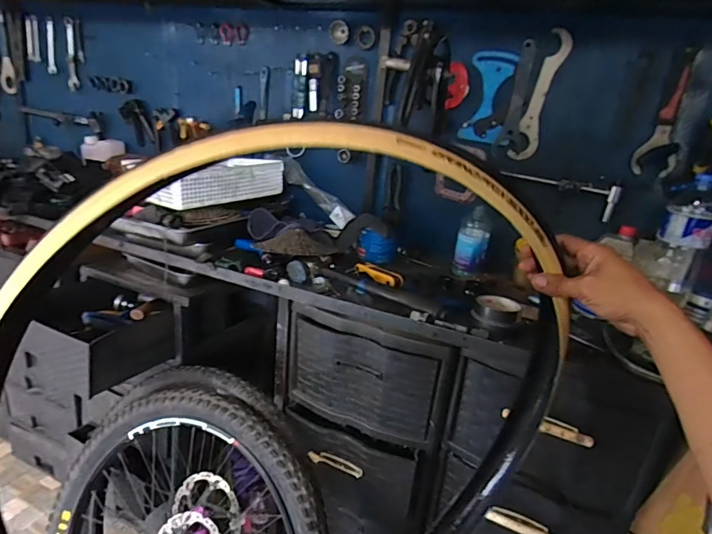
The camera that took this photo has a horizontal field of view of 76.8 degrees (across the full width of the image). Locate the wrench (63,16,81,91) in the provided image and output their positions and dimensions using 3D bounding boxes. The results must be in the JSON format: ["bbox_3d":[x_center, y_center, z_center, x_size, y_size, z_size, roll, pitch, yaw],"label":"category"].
[{"bbox_3d":[-0.945,-0.702,1.486,0.056,0.219,0.009,13,22,22],"label":"wrench"}]

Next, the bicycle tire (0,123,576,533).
[{"bbox_3d":[-0.033,0.195,0.509,0.652,0.691,0.079,-41,26,-3],"label":"bicycle tire"}]

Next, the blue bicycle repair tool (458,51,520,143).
[{"bbox_3d":[0.307,-0.397,1.052,0.097,0.192,0.016,13,20,19],"label":"blue bicycle repair tool"}]

